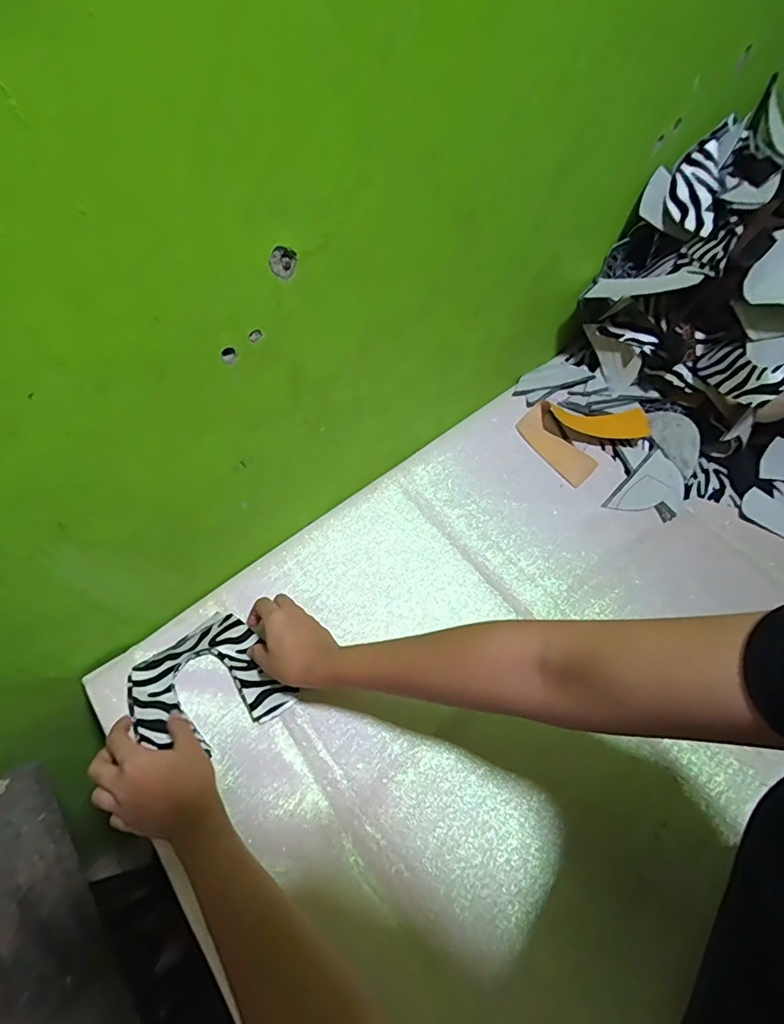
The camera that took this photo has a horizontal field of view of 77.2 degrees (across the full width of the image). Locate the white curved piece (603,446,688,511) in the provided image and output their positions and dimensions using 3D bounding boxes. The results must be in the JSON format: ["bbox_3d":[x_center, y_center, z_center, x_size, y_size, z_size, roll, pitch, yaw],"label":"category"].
[{"bbox_3d":[0.331,-0.028,0.624,0.114,0.015,0.067,-41,72,-19],"label":"white curved piece"}]

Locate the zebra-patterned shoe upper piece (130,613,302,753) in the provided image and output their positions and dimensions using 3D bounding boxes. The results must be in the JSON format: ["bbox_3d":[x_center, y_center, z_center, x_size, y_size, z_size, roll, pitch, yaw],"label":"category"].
[{"bbox_3d":[-0.195,0.187,0.518,0.138,0.016,0.133,-37,70,-18],"label":"zebra-patterned shoe upper piece"}]

